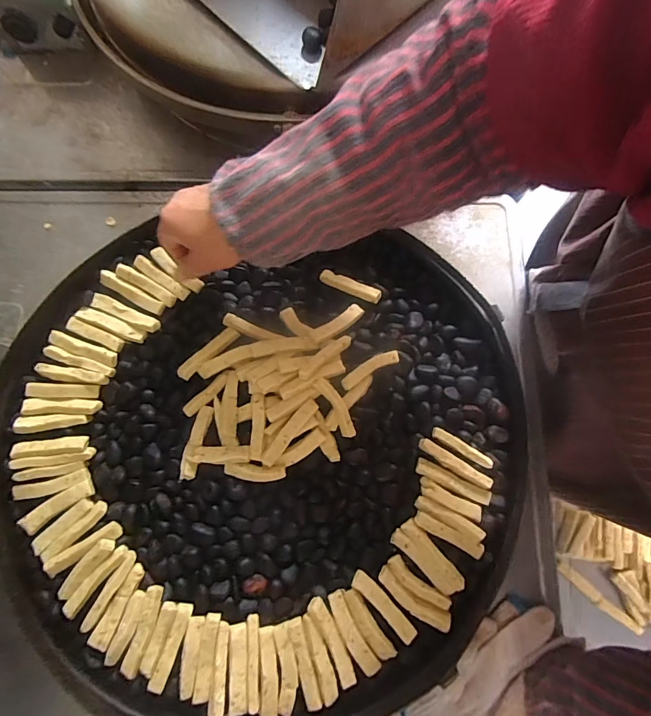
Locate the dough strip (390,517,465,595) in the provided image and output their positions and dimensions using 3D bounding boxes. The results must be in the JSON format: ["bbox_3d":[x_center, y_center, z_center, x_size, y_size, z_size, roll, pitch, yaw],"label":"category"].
[{"bbox_3d":[0.100,0.194,0.403,0.028,0.008,0.074,-45,75,3],"label":"dough strip"}]

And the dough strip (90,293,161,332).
[{"bbox_3d":[-0.226,-0.052,0.466,0.085,0.006,0.017,24,79,7],"label":"dough strip"}]

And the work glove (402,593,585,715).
[{"bbox_3d":[0.154,0.310,0.401,0.071,0.027,0.174,44,77,7],"label":"work glove"}]

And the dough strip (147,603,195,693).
[{"bbox_3d":[-0.145,0.272,0.391,0.015,0.012,0.072,19,78,6],"label":"dough strip"}]

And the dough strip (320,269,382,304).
[{"bbox_3d":[0.028,-0.082,0.477,0.073,0.011,0.016,22,78,6],"label":"dough strip"}]

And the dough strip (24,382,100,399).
[{"bbox_3d":[-0.283,0.035,0.446,0.076,0.004,0.016,3,77,2],"label":"dough strip"}]

